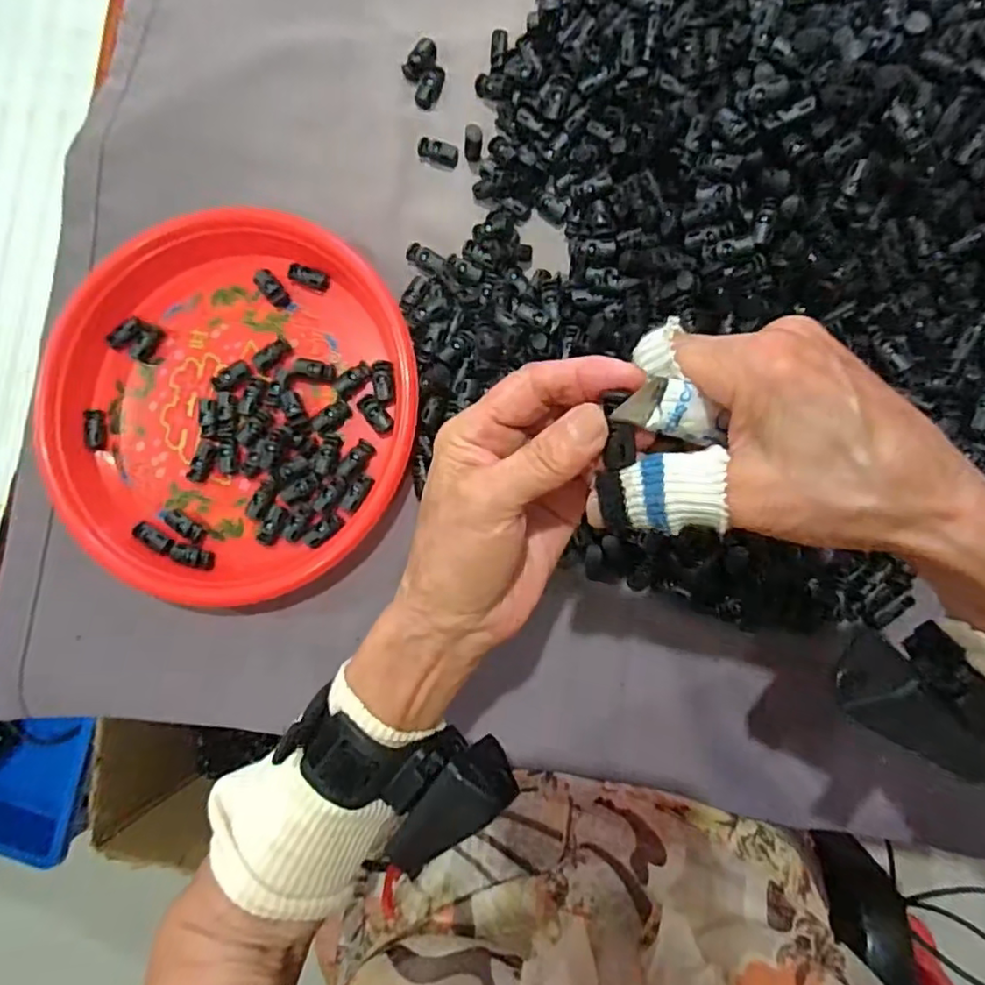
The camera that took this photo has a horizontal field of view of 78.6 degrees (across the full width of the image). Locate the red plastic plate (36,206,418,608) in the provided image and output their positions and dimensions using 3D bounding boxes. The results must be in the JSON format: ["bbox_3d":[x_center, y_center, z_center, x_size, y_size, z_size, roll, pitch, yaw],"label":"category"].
[{"bbox_3d":[-0.177,-0.057,0.404,0.246,0.027,0.248,0,86,7],"label":"red plastic plate"}]

